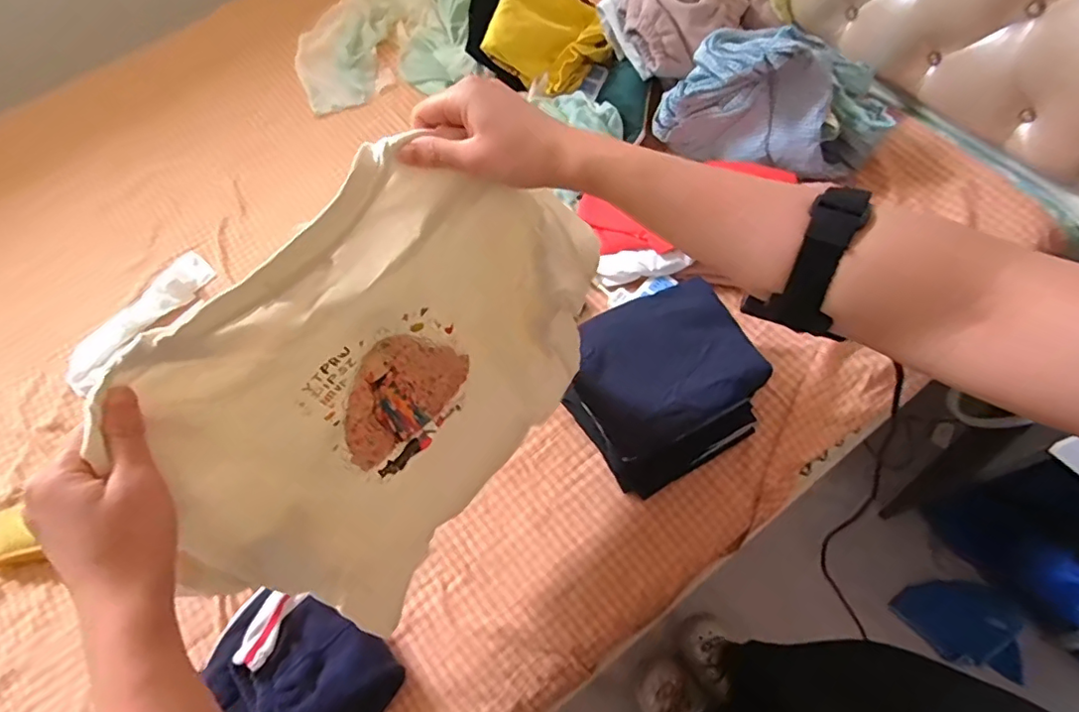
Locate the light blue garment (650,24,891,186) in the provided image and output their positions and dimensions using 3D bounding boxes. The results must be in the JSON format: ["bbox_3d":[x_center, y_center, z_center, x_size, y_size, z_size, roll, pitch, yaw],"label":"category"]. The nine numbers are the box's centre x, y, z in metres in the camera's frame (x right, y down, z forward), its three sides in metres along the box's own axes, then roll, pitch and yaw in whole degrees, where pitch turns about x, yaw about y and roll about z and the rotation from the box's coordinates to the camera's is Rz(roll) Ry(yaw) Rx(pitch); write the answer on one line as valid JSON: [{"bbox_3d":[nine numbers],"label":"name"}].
[{"bbox_3d":[0.414,-0.469,1.014,0.388,0.205,0.176,9,66,10],"label":"light blue garment"}]

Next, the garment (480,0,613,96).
[{"bbox_3d":[0.024,-0.686,1.193,0.236,0.071,0.235,27,89,-19],"label":"garment"}]

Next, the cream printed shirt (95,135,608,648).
[{"bbox_3d":[-0.102,0.050,0.528,0.091,0.458,0.378,37,69,20],"label":"cream printed shirt"}]

